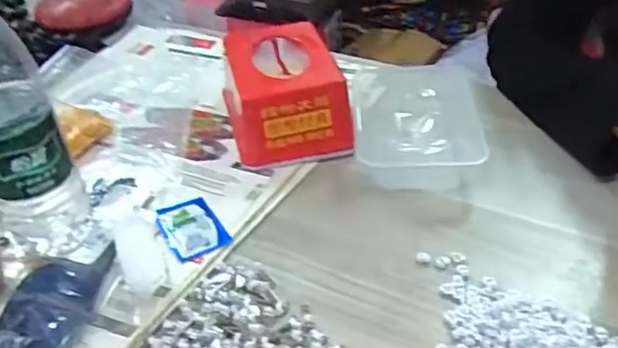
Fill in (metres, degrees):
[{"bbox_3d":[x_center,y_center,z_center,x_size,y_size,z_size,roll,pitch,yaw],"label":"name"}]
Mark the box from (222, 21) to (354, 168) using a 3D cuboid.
[{"bbox_3d":[-0.024,-0.076,0.597,0.112,0.079,0.120,-7,39,-5],"label":"box"}]

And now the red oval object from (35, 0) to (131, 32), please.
[{"bbox_3d":[-0.292,-0.213,0.814,0.122,0.043,0.061,-17,40,-17],"label":"red oval object"}]

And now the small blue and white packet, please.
[{"bbox_3d":[-0.096,0.044,0.508,0.045,0.005,0.064,-23,42,-23],"label":"small blue and white packet"}]

